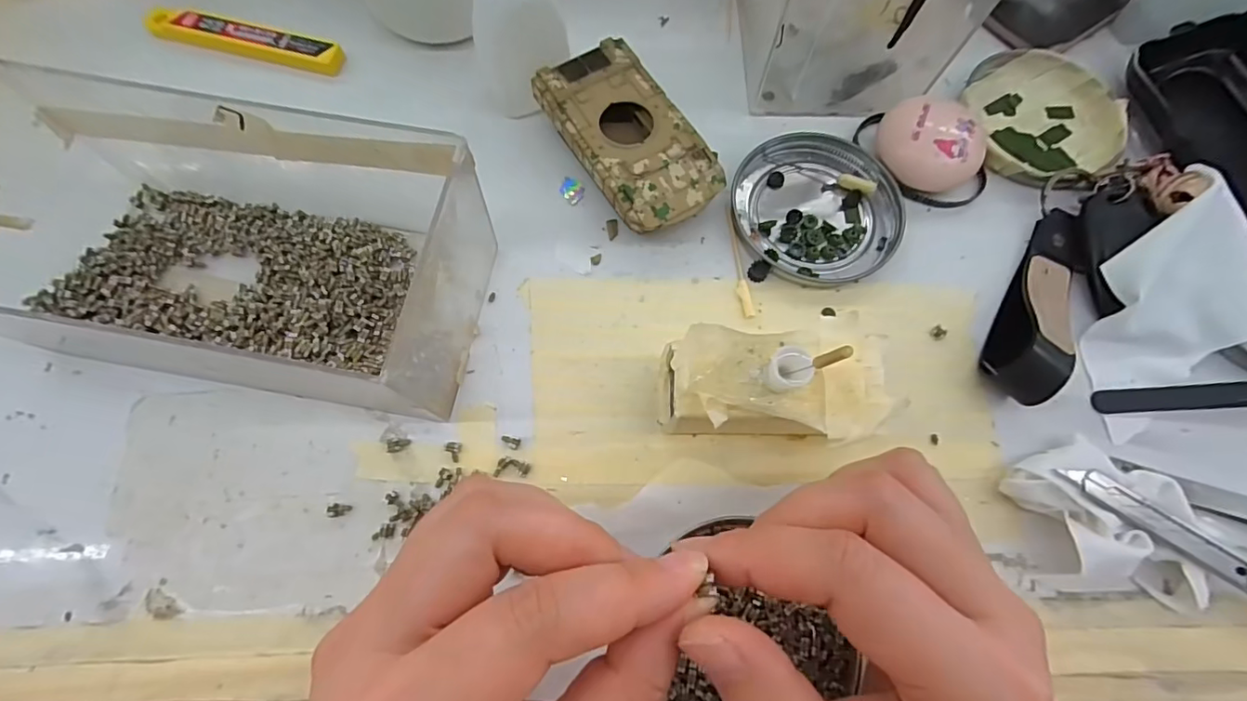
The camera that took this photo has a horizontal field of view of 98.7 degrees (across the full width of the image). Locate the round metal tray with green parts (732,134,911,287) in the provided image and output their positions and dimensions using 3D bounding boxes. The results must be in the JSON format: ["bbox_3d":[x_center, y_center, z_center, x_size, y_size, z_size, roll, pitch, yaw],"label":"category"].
[{"bbox_3d":[0.091,-0.069,0.255,0.074,0.008,0.076,1,71,-2],"label":"round metal tray with green parts"}]

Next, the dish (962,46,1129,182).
[{"bbox_3d":[0.214,-0.122,0.274,0.075,0.008,0.078,-8,72,-4],"label":"dish"}]

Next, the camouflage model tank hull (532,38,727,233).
[{"bbox_3d":[0.002,-0.096,0.253,0.052,0.026,0.094,-32,75,-12],"label":"camouflage model tank hull"}]

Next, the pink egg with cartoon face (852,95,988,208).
[{"bbox_3d":[0.147,-0.098,0.257,0.043,0.023,0.056,-21,73,-9],"label":"pink egg with cartoon face"}]

